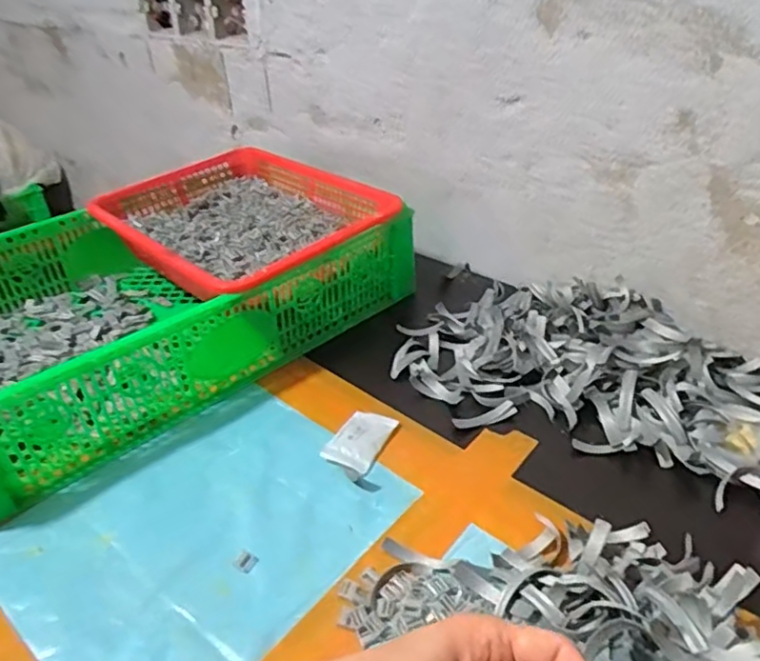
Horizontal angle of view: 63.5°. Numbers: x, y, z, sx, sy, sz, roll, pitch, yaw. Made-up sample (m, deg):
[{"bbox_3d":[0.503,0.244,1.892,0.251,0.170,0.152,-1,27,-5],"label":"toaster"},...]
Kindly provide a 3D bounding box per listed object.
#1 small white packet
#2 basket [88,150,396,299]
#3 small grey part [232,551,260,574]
[{"bbox_3d":[-0.017,0.091,0.501,0.040,0.011,0.074,13,37,23],"label":"small white packet"},{"bbox_3d":[-0.151,-0.116,0.679,0.240,0.075,0.312,-29,41,-34],"label":"basket"},{"bbox_3d":[-0.090,0.154,0.412,0.014,0.004,0.013,15,38,26],"label":"small grey part"}]

